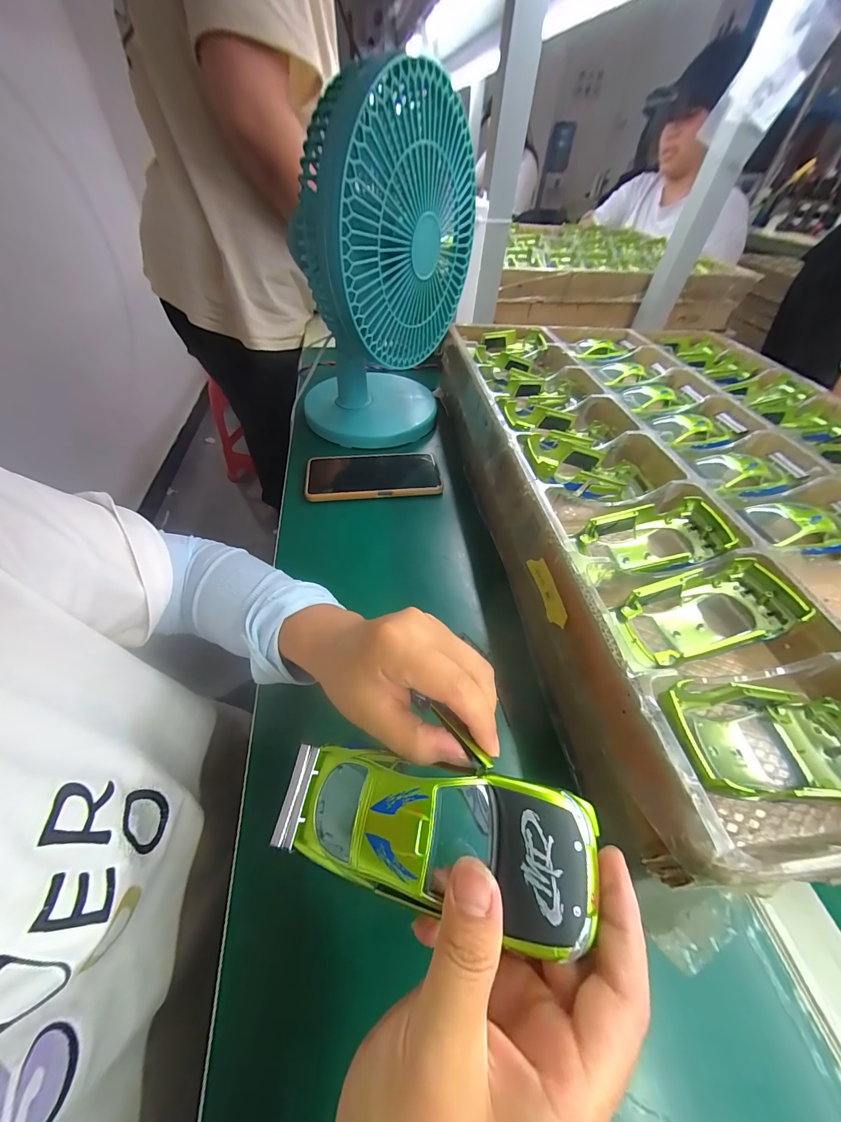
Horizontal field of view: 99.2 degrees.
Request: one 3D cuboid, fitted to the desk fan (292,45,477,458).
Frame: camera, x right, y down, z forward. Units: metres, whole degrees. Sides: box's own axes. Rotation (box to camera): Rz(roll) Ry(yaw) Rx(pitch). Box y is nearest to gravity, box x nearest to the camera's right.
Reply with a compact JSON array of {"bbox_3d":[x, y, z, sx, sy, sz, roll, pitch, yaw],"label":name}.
[{"bbox_3d":[-0.056,-0.325,0.435,0.166,0.305,0.220,29,54,20],"label":"desk fan"}]

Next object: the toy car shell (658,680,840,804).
[{"bbox_3d":[0.189,0.101,0.198,0.137,0.033,0.053,11,52,-13],"label":"toy car shell"}]

